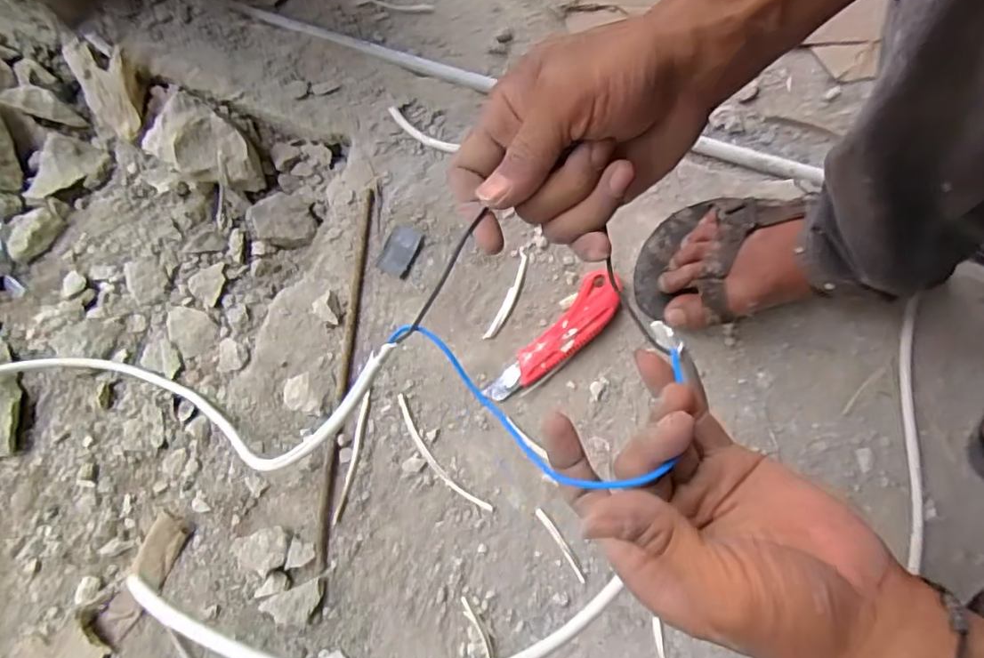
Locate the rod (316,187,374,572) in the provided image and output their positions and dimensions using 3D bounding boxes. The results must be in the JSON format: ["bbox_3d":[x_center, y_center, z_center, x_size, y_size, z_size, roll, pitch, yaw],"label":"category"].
[{"bbox_3d":[-0.139,0.033,0.544,0.013,0.008,0.355,4,78,2],"label":"rod"}]

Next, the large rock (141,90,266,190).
[{"bbox_3d":[-0.299,-0.189,0.602,0.107,0.056,0.073,33,81,8],"label":"large rock"}]

